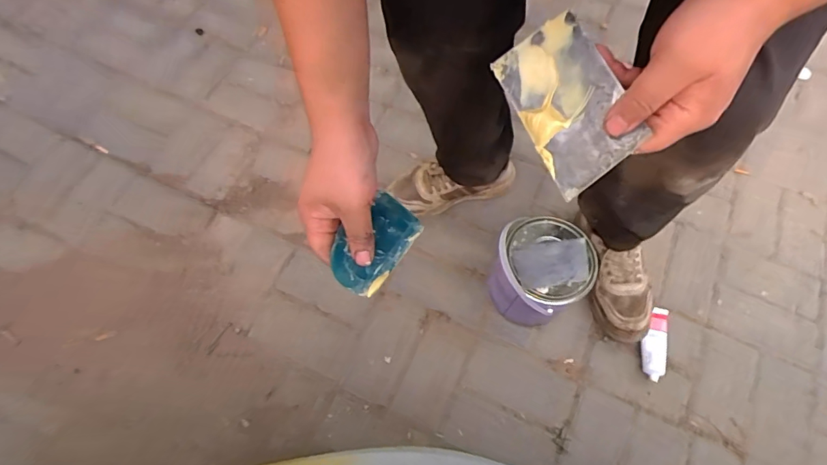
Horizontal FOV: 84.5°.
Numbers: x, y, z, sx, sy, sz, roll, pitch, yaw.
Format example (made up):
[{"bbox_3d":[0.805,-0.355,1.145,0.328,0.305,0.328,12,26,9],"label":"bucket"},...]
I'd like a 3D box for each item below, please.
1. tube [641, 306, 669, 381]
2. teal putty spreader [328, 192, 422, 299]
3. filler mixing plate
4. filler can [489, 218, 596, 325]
[{"bbox_3d":[0.453,0.204,0.856,0.045,0.020,0.145,24,55,10],"label":"tube"},{"bbox_3d":[-0.036,0.010,0.431,0.058,0.006,0.099,45,62,-8],"label":"teal putty spreader"},{"bbox_3d":[0.120,-0.104,0.361,0.073,0.006,0.135,-32,69,25],"label":"filler mixing plate"},{"bbox_3d":[0.223,0.073,0.821,0.153,0.169,0.151,0,67,-1],"label":"filler can"}]

